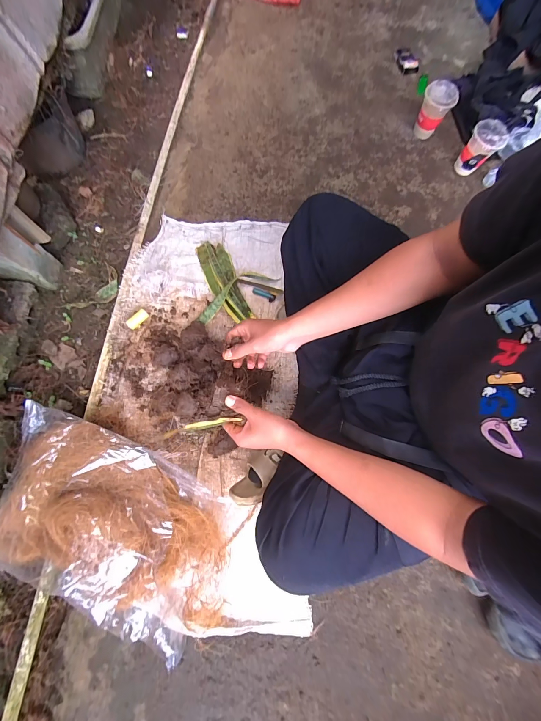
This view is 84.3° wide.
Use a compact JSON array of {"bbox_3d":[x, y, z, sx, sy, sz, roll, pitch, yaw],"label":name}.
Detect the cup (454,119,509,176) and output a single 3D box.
[{"bbox_3d":[0.590,-0.593,0.840,0.085,0.108,0.079,0,74,-1],"label":"cup"}]

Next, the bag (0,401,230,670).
[{"bbox_3d":[-0.299,0.291,0.548,0.483,0.117,0.284,19,76,2],"label":"bag"}]

